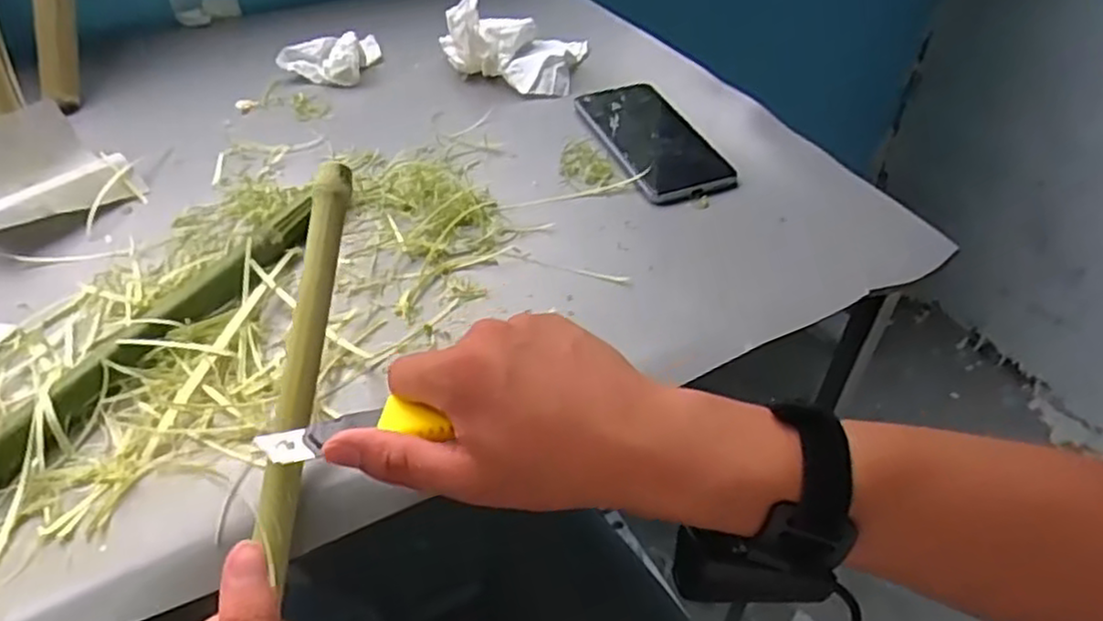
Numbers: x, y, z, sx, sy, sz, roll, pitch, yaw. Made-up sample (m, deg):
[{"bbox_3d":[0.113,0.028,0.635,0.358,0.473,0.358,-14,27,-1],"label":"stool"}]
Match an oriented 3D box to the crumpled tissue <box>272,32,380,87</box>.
[{"bbox_3d":[-0.211,-0.248,0.699,0.083,0.032,0.084,11,46,7],"label":"crumpled tissue"}]

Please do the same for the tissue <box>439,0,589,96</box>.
[{"bbox_3d":[-0.037,-0.257,0.683,0.129,0.060,0.112,10,46,7],"label":"tissue"}]

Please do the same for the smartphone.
[{"bbox_3d":[0.082,-0.145,0.599,0.077,0.013,0.165,-14,48,-16],"label":"smartphone"}]

